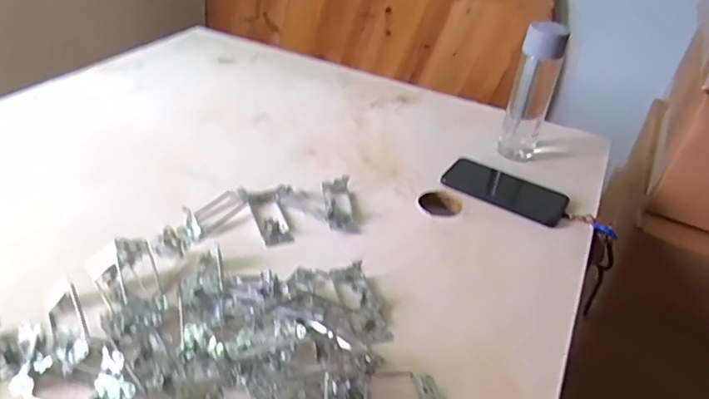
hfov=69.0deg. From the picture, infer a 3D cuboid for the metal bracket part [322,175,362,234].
[{"bbox_3d":[-0.017,0.003,0.657,0.038,0.023,0.103,-1,37,-10],"label":"metal bracket part"}]

